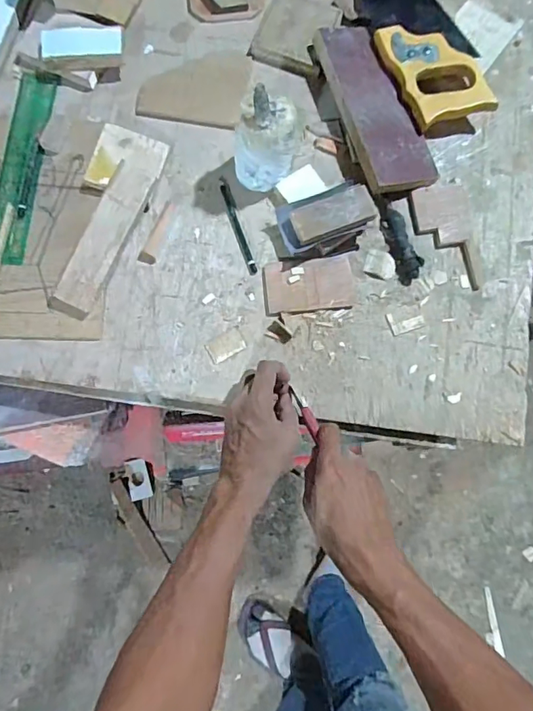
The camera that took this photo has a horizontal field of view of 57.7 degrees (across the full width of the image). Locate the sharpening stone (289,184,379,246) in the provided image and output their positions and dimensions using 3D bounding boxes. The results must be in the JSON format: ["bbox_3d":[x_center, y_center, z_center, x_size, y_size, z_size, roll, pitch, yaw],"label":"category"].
[{"bbox_3d":[0.078,-0.161,0.555,0.098,0.011,0.042,-24,92,-6],"label":"sharpening stone"}]

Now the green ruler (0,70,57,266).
[{"bbox_3d":[-0.298,-0.232,0.589,0.050,0.008,0.253,5,78,2],"label":"green ruler"}]

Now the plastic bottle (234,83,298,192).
[{"bbox_3d":[-0.002,-0.241,0.534,0.067,0.134,0.064,-2,80,-2],"label":"plastic bottle"}]

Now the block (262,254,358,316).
[{"bbox_3d":[0.050,-0.083,0.572,0.106,0.009,0.063,-8,79,-1],"label":"block"}]

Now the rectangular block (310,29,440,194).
[{"bbox_3d":[0.127,-0.302,0.590,0.089,0.017,0.222,-22,82,-18],"label":"rectangular block"}]

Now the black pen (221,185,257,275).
[{"bbox_3d":[-0.033,-0.152,0.583,0.011,0.009,0.118,-18,79,-3],"label":"black pen"}]

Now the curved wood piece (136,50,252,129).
[{"bbox_3d":[-0.090,-0.344,0.615,0.132,0.004,0.103,9,79,2],"label":"curved wood piece"}]

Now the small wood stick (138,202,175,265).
[{"bbox_3d":[-0.126,-0.144,0.572,0.019,0.006,0.079,24,80,5],"label":"small wood stick"}]

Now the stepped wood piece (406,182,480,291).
[{"bbox_3d":[0.217,-0.146,0.589,0.073,0.012,0.130,-7,79,-1],"label":"stepped wood piece"}]

